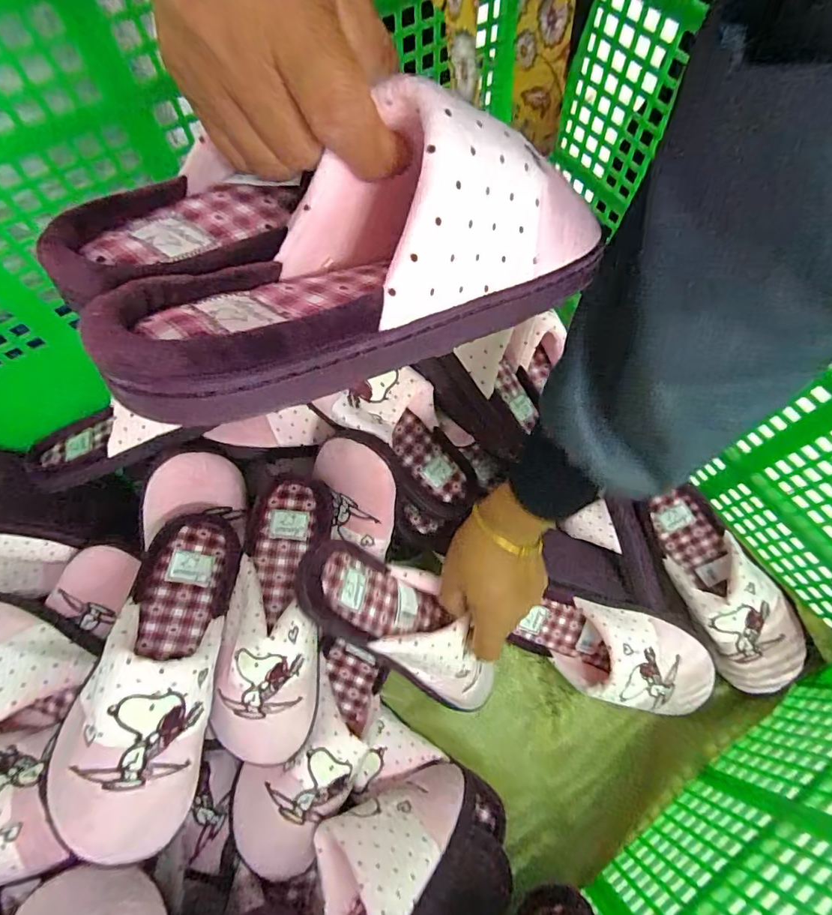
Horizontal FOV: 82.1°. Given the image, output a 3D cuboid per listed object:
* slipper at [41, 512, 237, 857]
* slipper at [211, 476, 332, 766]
[{"bbox_3d":[-0.198,0.154,0.359,0.090,0.065,0.242,7,67,4],"label":"slipper"},{"bbox_3d":[-0.126,0.136,0.420,0.080,0.086,0.232,3,67,2],"label":"slipper"}]

